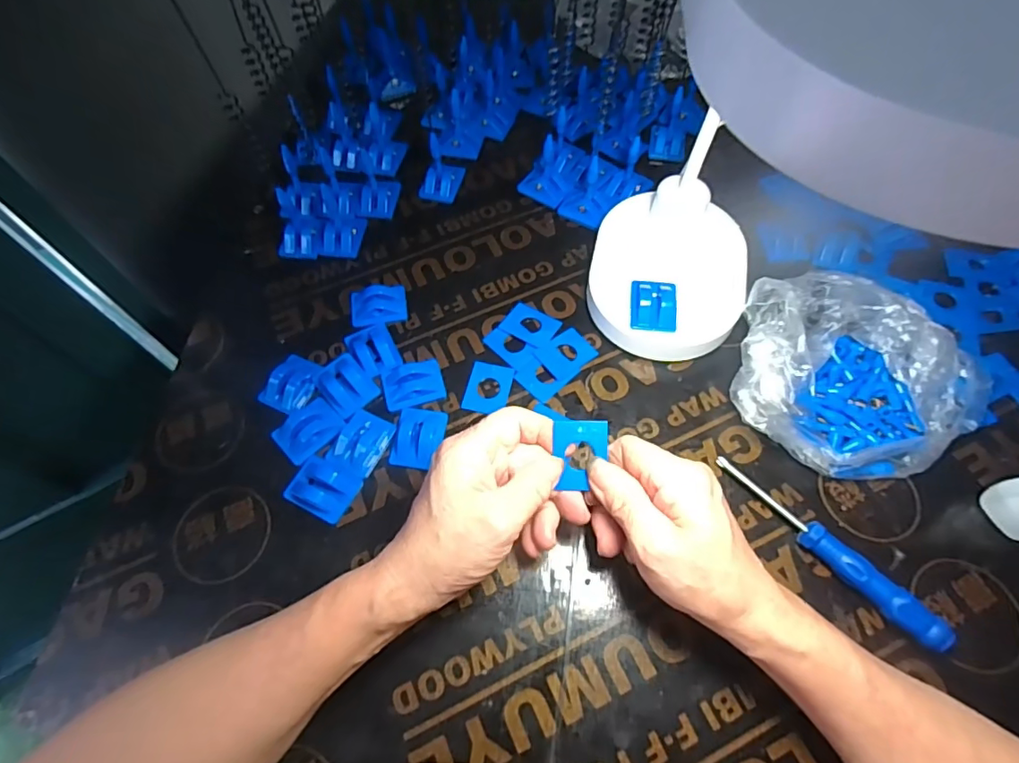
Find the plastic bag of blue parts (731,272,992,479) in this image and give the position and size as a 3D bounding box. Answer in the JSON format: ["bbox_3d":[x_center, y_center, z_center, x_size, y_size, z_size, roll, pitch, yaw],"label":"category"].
[{"bbox_3d":[0.243,-0.012,0.365,0.162,0.060,0.153,15,64,10],"label":"plastic bag of blue parts"}]

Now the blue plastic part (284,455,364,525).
[{"bbox_3d":[-0.128,0.073,0.364,0.045,0.007,0.035,22,65,13],"label":"blue plastic part"}]

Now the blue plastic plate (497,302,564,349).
[{"bbox_3d":[0.017,-0.045,0.422,0.041,0.004,0.032,29,67,16],"label":"blue plastic plate"}]

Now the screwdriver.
[{"bbox_3d":[0.196,0.102,0.333,0.016,0.021,0.151,-39,68,-17],"label":"screwdriver"}]

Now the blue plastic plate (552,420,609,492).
[{"bbox_3d":[0.043,0.043,0.314,0.029,0.004,0.041,2,89,6],"label":"blue plastic plate"}]

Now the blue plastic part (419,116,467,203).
[{"bbox_3d":[-0.063,-0.196,0.477,0.030,0.054,0.038,18,65,11],"label":"blue plastic part"}]

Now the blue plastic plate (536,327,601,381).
[{"bbox_3d":[0.044,-0.023,0.409,0.040,0.004,0.032,-32,66,-14],"label":"blue plastic plate"}]

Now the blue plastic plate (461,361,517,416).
[{"bbox_3d":[-0.015,0.004,0.396,0.032,0.004,0.039,11,63,7],"label":"blue plastic plate"}]

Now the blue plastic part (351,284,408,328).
[{"bbox_3d":[-0.107,-0.062,0.432,0.045,0.009,0.039,-6,63,-1],"label":"blue plastic part"}]

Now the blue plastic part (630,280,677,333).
[{"bbox_3d":[0.107,-0.057,0.394,0.033,0.011,0.038,6,63,5],"label":"blue plastic part"}]

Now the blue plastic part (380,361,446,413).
[{"bbox_3d":[-0.072,0.002,0.395,0.044,0.009,0.034,-17,63,-7],"label":"blue plastic part"}]

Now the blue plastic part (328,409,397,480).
[{"bbox_3d":[-0.106,0.044,0.380,0.033,0.008,0.045,22,65,13],"label":"blue plastic part"}]

